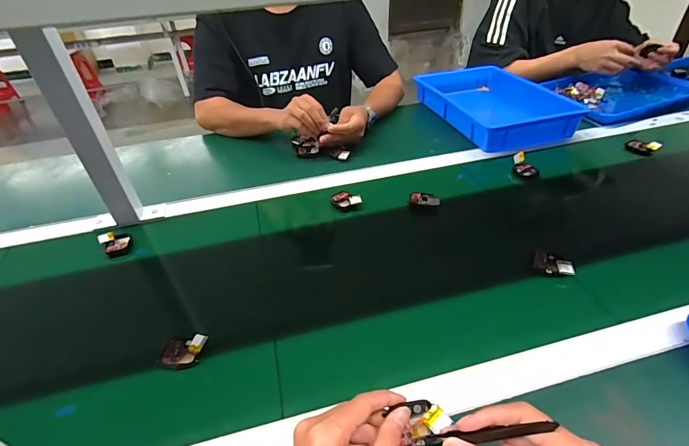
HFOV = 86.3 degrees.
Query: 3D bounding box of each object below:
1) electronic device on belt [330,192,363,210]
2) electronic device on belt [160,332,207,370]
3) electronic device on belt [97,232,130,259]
[{"bbox_3d":[0.003,-0.043,0.656,0.050,0.017,0.041,-9,39,-8],"label":"electronic device on belt"},{"bbox_3d":[-0.192,0.152,0.438,0.047,0.016,0.040,6,39,10],"label":"electronic device on belt"},{"bbox_3d":[-0.372,0.030,0.597,0.040,0.016,0.053,-29,45,-29],"label":"electronic device on belt"}]

